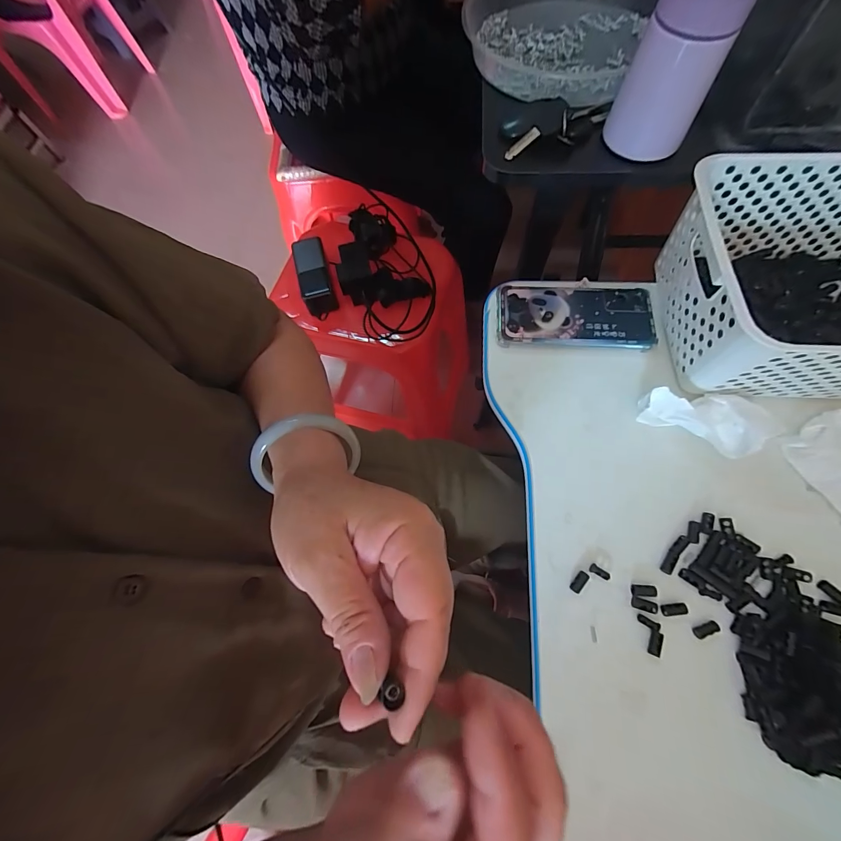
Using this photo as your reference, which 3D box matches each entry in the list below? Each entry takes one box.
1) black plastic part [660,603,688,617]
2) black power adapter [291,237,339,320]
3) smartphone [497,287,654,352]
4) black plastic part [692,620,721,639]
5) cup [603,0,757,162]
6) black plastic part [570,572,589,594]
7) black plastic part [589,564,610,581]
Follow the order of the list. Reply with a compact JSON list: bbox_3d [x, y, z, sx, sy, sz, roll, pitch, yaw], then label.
[{"bbox_3d":[0.205,0.153,0.302,0.021,0.004,0.009,-7,69,-1],"label":"black plastic part"},{"bbox_3d":[-0.181,-0.244,0.644,0.054,0.035,0.147,-16,70,-2],"label":"black power adapter"},{"bbox_3d":[0.166,-0.112,0.407,0.161,0.010,0.074,4,69,3],"label":"smartphone"},{"bbox_3d":[0.228,0.167,0.299,0.021,0.004,0.009,-19,70,-5],"label":"black plastic part"},{"bbox_3d":[0.213,-0.299,0.313,0.068,0.123,0.060,24,73,12],"label":"cup"},{"bbox_3d":[0.137,0.139,0.323,0.010,0.004,0.019,38,75,14],"label":"black plastic part"},{"bbox_3d":[0.156,0.132,0.326,0.018,0.004,0.008,29,73,12],"label":"black plastic part"}]

